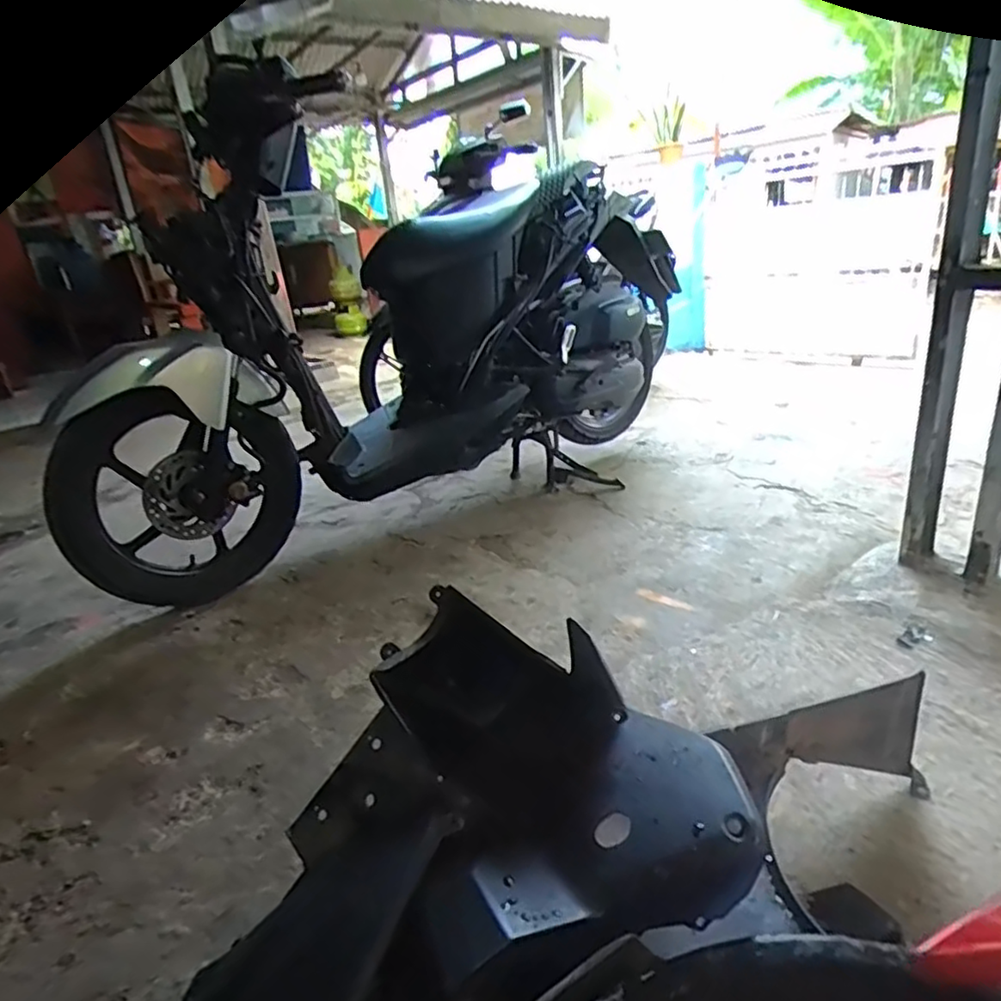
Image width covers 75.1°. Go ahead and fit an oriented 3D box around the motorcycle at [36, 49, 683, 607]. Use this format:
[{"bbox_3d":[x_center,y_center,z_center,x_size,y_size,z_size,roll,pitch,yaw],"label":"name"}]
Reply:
[{"bbox_3d":[-0.143,-0.498,1.856,2.020,0.944,0.653,-24,28,-35],"label":"motorcycle"}]

